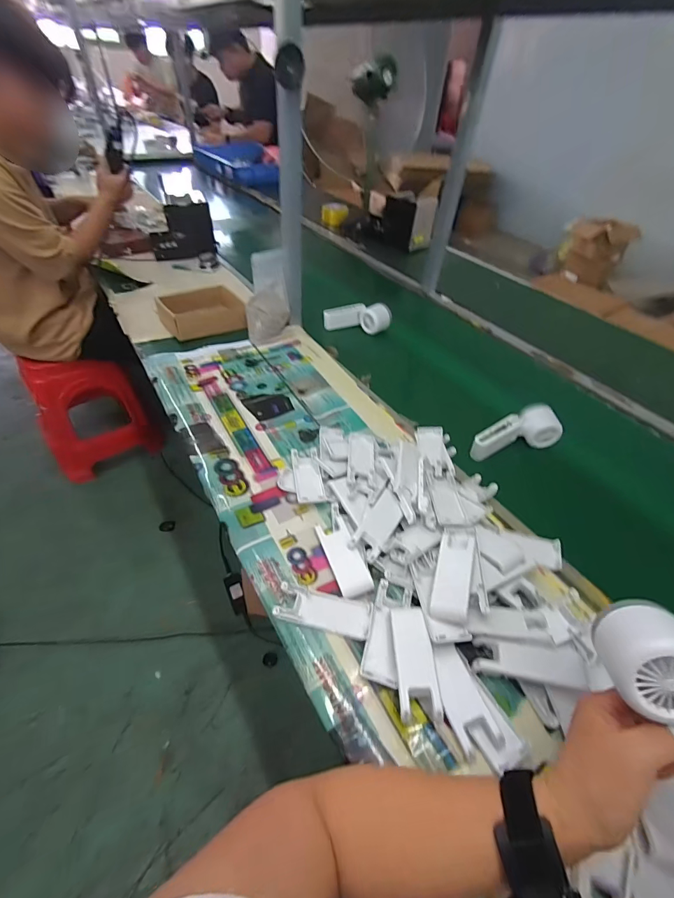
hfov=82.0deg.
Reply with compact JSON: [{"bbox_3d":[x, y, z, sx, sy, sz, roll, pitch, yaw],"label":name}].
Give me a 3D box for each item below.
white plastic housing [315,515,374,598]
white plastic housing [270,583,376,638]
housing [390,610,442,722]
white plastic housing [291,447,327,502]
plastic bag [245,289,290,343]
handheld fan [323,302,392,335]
[{"bbox_3d":[0.009,0.132,0.475,0.040,0.017,0.098,-14,48,-18],"label":"white plastic housing"},{"bbox_3d":[-0.014,0.178,0.429,0.102,0.013,0.041,10,46,5],"label":"white plastic housing"},{"bbox_3d":[0.078,0.215,0.393,0.039,0.021,0.101,2,46,-3],"label":"housing"},{"bbox_3d":[-0.042,0.039,0.566,0.039,0.022,0.108,-5,46,-10],"label":"white plastic housing"},{"bbox_3d":[-0.149,-0.287,0.835,0.090,0.093,0.057,-4,46,-9],"label":"plastic bag"},{"bbox_3d":[0.049,-0.312,0.919,0.157,0.063,0.060,12,46,6],"label":"handheld fan"}]

